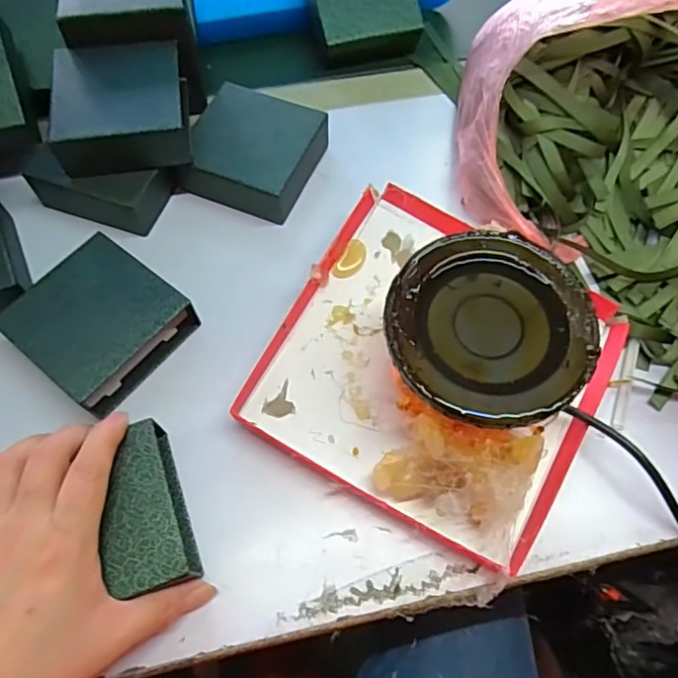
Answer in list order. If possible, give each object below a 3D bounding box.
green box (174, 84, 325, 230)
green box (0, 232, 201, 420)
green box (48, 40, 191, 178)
[{"bbox_3d":[-0.067,-0.147,0.440,0.087,0.037,0.103,20,66,8],"label":"green box"},{"bbox_3d":[-0.161,-0.012,0.374,0.090,0.036,0.091,36,69,15],"label":"green box"},{"bbox_3d":[-0.160,-0.170,0.418,0.090,0.041,0.088,-7,65,-4],"label":"green box"}]

